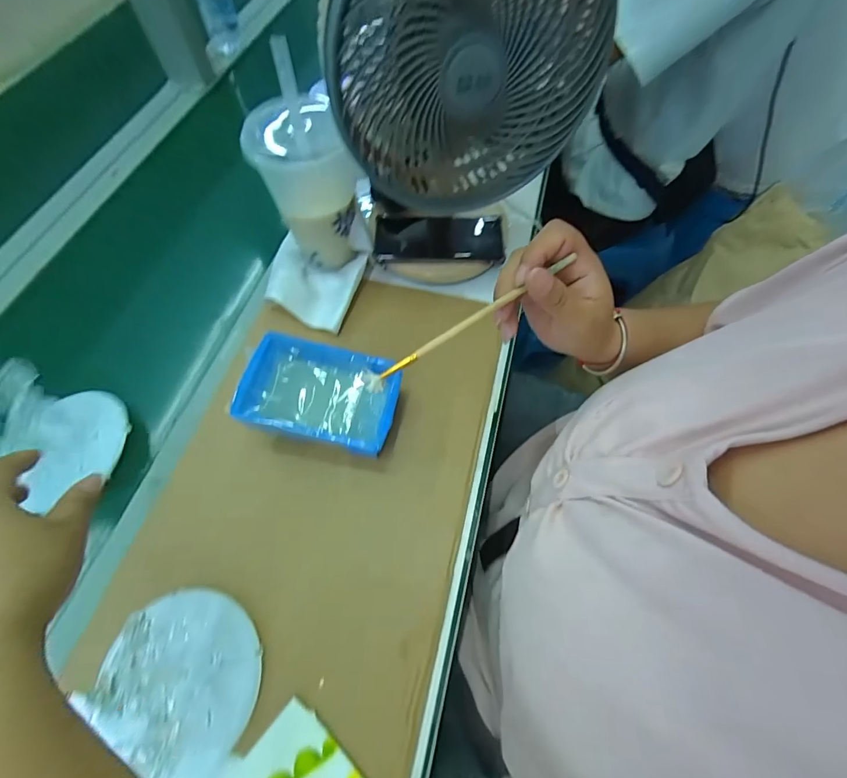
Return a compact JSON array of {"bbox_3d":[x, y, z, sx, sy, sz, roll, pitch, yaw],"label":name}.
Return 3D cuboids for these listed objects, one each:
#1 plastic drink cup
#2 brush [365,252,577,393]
[{"bbox_3d":[-0.133,-0.243,0.451,0.098,0.201,0.101,-1,62,2],"label":"plastic drink cup"},{"bbox_3d":[0.028,-0.044,0.278,0.161,0.006,0.013,-31,64,8],"label":"brush"}]

